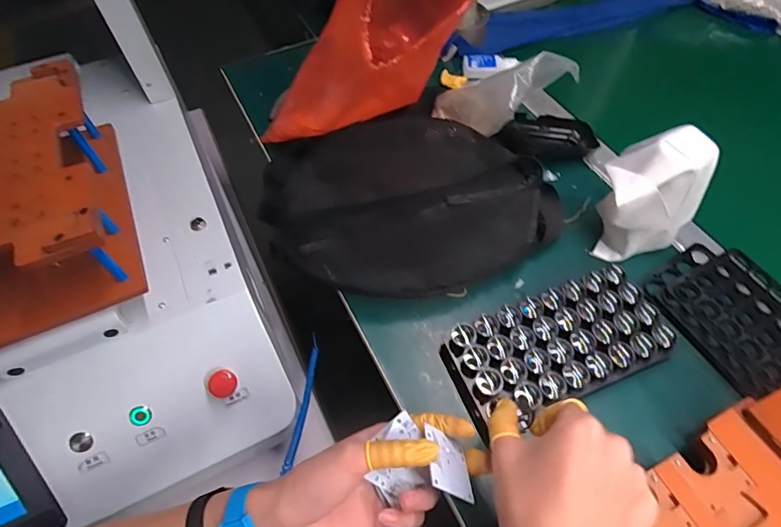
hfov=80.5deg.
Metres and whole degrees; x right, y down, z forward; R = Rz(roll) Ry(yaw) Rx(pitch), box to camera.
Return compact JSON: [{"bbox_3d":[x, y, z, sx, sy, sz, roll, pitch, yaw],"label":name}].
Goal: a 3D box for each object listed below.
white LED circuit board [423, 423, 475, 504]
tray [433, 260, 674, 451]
[{"bbox_3d":[0.041,0.143,0.328,0.004,0.041,0.042,-40,32,25],"label":"white LED circuit board"},{"bbox_3d":[0.150,0.075,0.423,0.190,0.041,0.095,-18,58,-5],"label":"tray"}]

